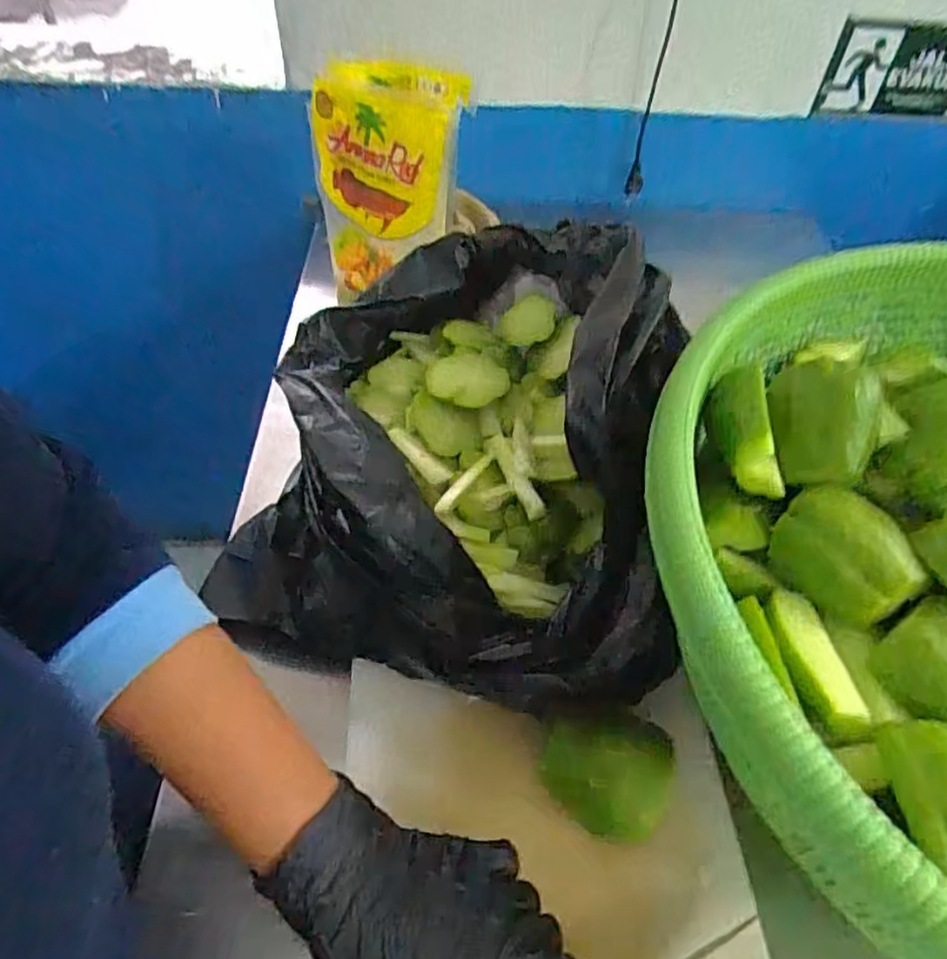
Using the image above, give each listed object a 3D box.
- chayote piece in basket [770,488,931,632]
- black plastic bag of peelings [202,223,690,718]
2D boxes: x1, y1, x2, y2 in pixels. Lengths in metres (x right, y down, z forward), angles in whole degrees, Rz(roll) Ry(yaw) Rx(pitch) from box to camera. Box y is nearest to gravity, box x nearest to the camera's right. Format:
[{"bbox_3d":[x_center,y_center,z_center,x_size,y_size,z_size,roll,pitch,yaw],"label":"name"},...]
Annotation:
[{"bbox_3d":[0.189,0.038,0.349,0.044,0.040,0.071,-26,56,-23],"label":"chayote piece in basket"},{"bbox_3d":[-0.018,-0.041,0.504,0.283,0.196,0.376,4,49,0],"label":"black plastic bag of peelings"}]

